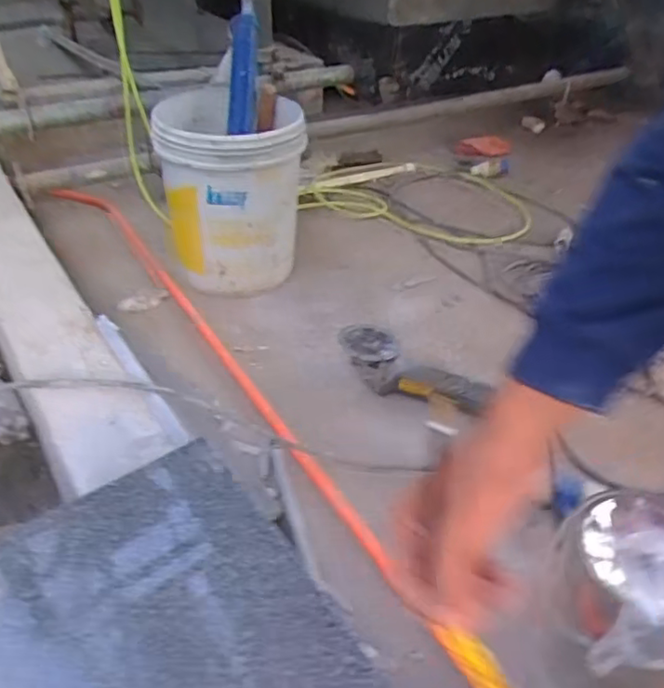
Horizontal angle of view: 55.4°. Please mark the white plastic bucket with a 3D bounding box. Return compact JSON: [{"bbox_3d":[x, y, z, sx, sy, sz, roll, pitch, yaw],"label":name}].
[{"bbox_3d":[-0.199,-0.308,1.312,0.265,0.345,0.277,-5,37,-9],"label":"white plastic bucket"}]

